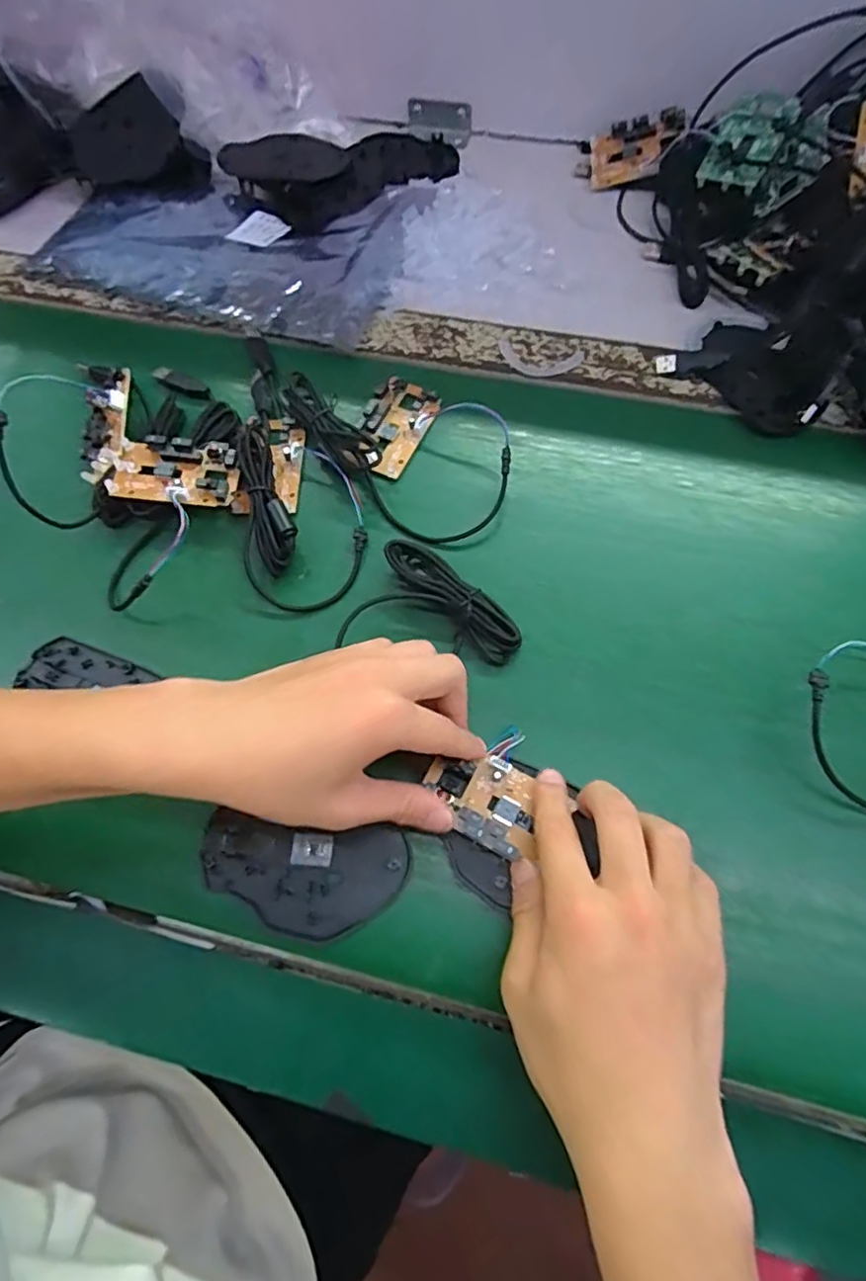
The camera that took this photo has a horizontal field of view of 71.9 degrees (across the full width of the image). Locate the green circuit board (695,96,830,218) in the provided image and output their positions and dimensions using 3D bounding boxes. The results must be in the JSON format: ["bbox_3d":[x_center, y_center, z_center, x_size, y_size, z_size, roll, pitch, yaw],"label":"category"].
[{"bbox_3d":[0.240,-0.358,0.436,0.075,0.029,0.087,12,70,7],"label":"green circuit board"}]

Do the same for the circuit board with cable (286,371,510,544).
[{"bbox_3d":[-0.021,-0.144,0.407,0.097,0.030,0.175,-42,72,-13],"label":"circuit board with cable"}]

